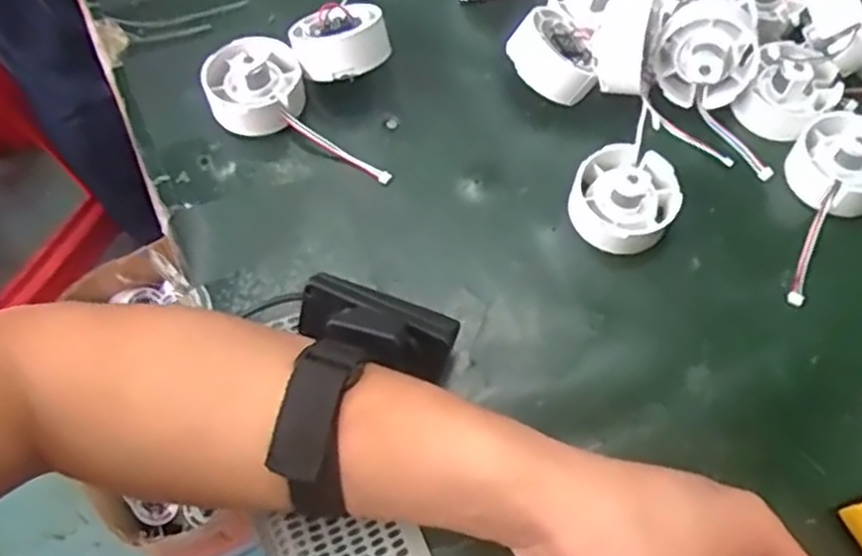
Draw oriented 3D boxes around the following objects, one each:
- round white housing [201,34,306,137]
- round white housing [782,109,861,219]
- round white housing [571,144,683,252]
[{"bbox_3d":[-0.102,-0.112,0.425,0.054,0.034,0.057,0,64,-1],"label":"round white housing"},{"bbox_3d":[0.228,-0.065,0.401,0.054,0.028,0.058,0,64,-1],"label":"round white housing"},{"bbox_3d":[0.103,-0.043,0.394,0.053,0.026,0.061,35,68,15],"label":"round white housing"}]

